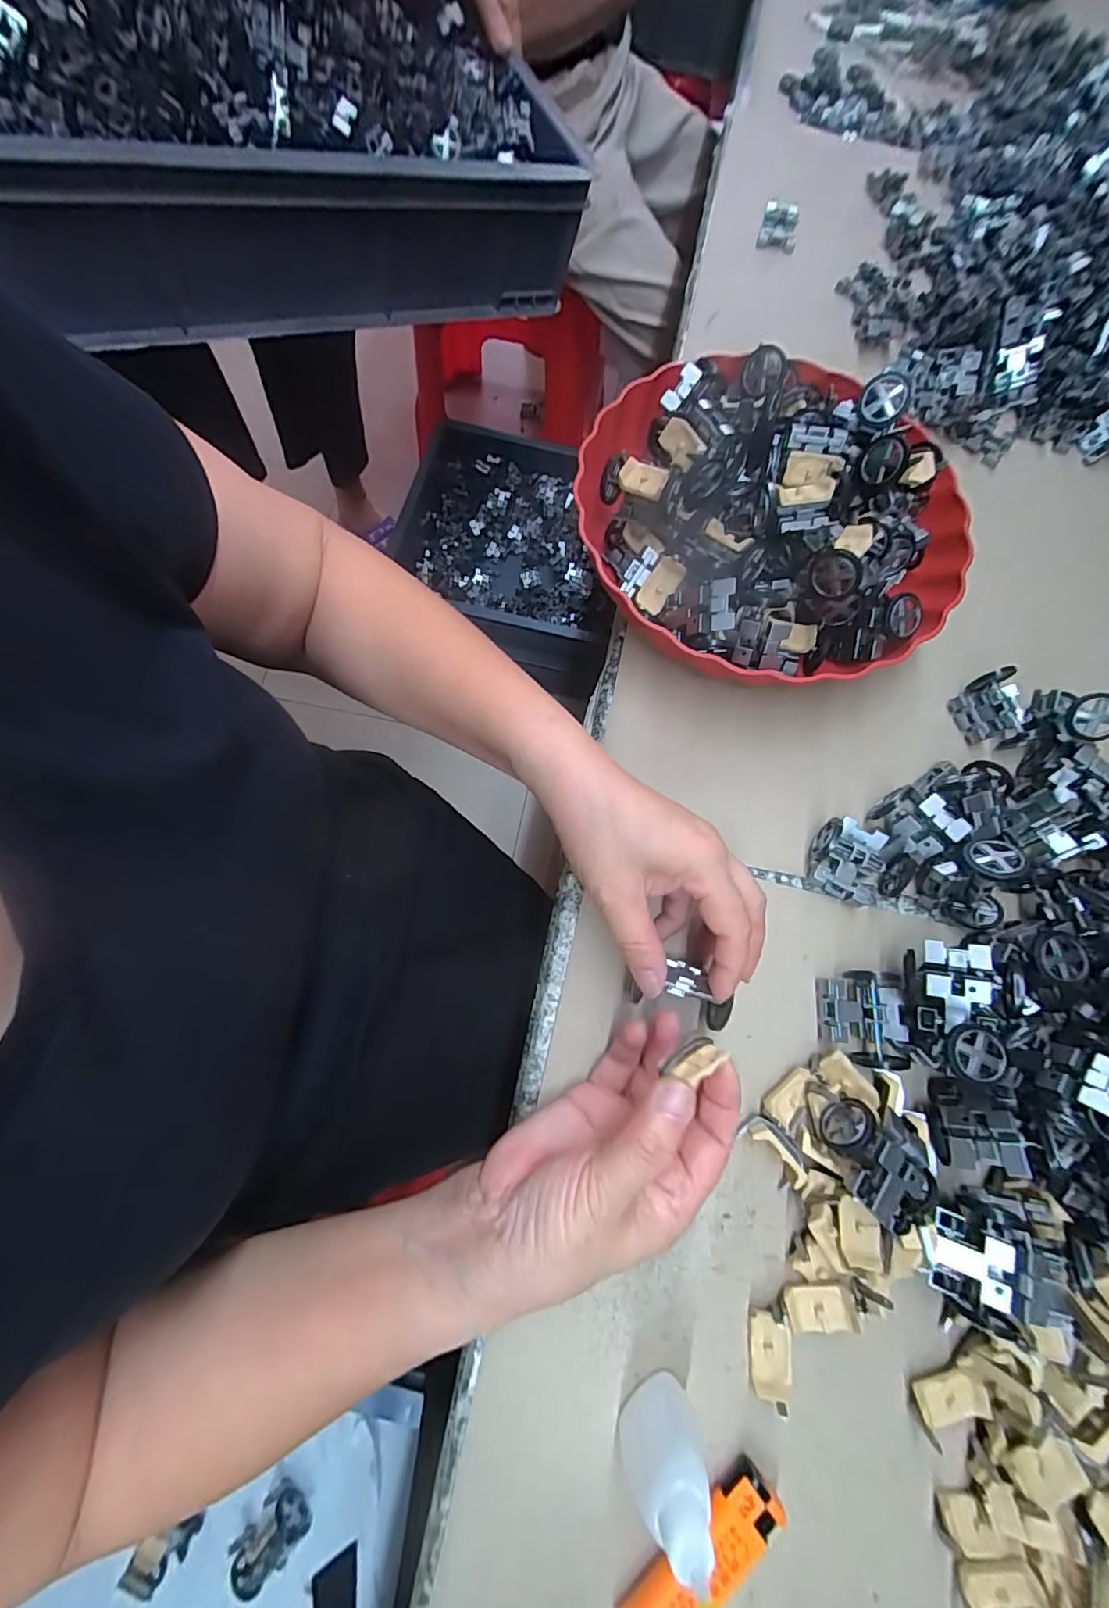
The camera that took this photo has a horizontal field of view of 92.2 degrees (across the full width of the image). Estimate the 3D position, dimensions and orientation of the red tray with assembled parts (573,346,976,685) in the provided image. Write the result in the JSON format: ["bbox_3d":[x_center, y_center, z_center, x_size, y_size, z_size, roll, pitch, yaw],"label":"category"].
[{"bbox_3d":[0.131,-0.183,0.340,0.227,0.074,0.236,-38,79,-13],"label":"red tray with assembled parts"}]

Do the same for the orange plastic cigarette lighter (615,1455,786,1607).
[{"bbox_3d":[0.062,0.324,0.225,0.080,0.012,0.026,-32,78,-11],"label":"orange plastic cigarette lighter"}]

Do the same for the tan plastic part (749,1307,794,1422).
[{"bbox_3d":[0.102,0.258,0.248,0.018,0.012,0.035,4,73,-2],"label":"tan plastic part"}]

